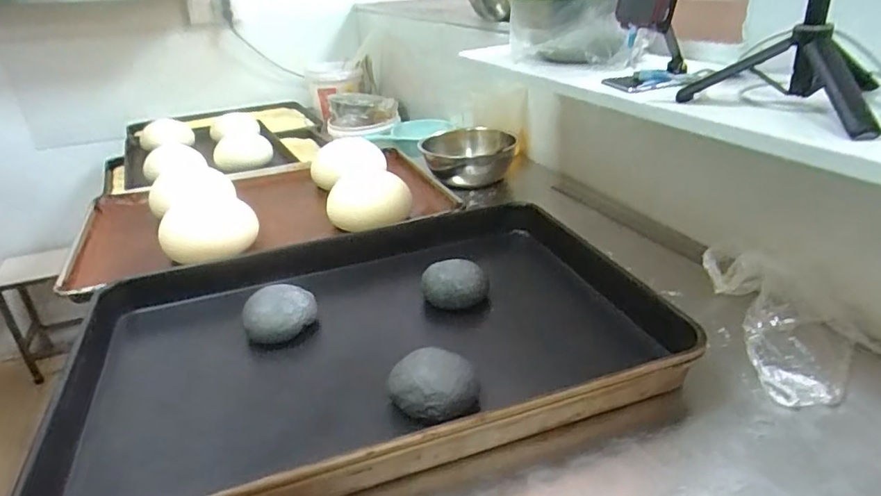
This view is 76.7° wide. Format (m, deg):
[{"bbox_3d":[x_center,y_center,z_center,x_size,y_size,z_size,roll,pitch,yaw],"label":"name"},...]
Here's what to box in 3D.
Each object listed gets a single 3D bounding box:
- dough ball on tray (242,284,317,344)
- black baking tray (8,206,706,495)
[{"bbox_3d":[-0.188,0.085,0.653,0.065,0.063,0.071,-3,27,2],"label":"dough ball on tray"},{"bbox_3d":[-0.068,0.090,0.631,0.636,0.062,0.405,-12,28,-15],"label":"black baking tray"}]

